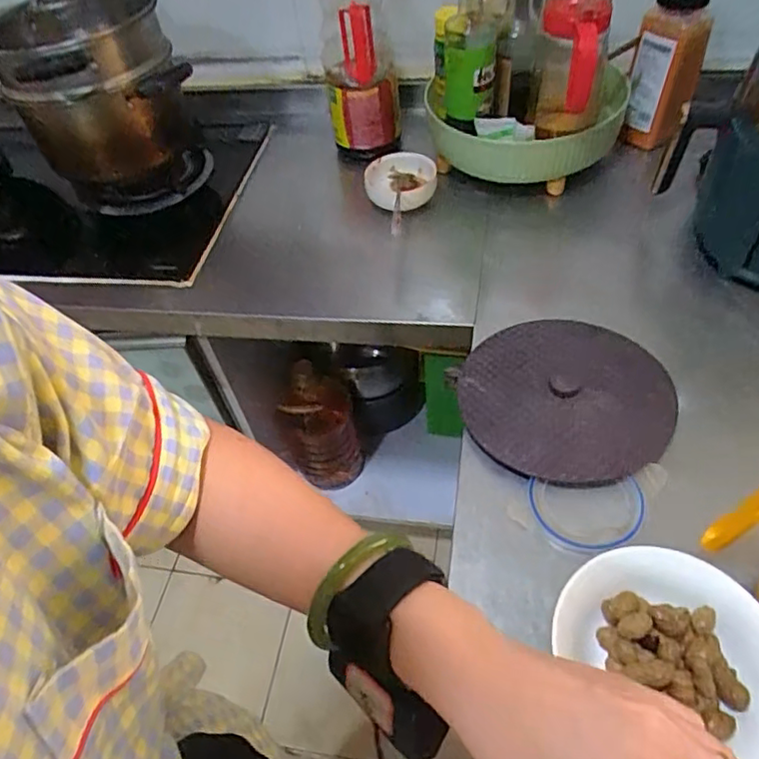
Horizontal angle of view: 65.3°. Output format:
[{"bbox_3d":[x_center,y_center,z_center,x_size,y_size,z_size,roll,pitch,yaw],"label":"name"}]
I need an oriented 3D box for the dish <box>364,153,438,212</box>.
[{"bbox_3d":[0.030,-0.291,0.873,0.103,0.044,0.094,-3,50,4],"label":"dish"}]

